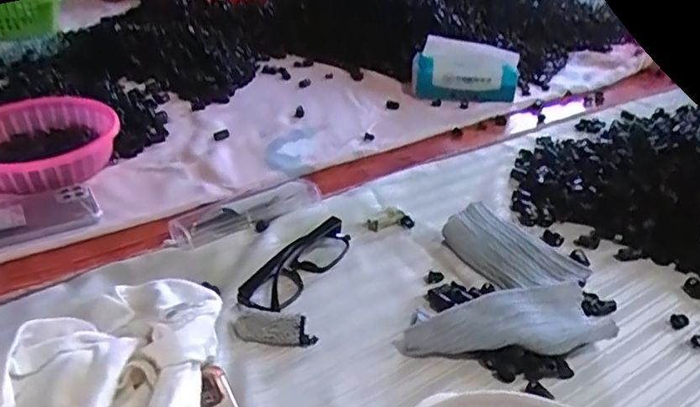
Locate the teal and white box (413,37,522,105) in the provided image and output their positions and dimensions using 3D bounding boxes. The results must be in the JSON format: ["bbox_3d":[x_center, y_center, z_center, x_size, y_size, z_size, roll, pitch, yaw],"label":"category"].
[{"bbox_3d":[0.175,-0.200,0.865,0.152,0.091,0.038,9,12,10],"label":"teal and white box"}]

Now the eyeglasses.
[{"bbox_3d":[-0.041,0.052,0.510,0.035,0.026,0.131,18,35,26],"label":"eyeglasses"}]

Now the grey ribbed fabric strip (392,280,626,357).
[{"bbox_3d":[0.119,0.099,0.437,0.153,0.034,0.052,-6,32,-10],"label":"grey ribbed fabric strip"}]

